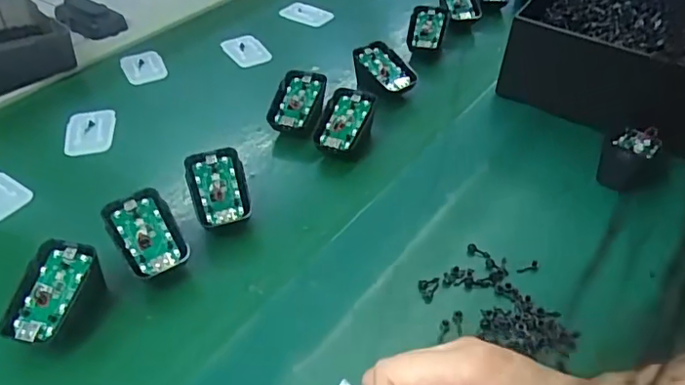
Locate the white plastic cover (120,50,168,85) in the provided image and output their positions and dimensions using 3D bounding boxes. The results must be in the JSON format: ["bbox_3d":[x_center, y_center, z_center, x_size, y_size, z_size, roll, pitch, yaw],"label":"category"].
[{"bbox_3d":[-0.229,-0.145,0.625,0.045,0.005,0.061,-24,54,-12],"label":"white plastic cover"}]

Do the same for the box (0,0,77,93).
[{"bbox_3d":[-0.386,-0.176,0.619,0.112,0.049,0.159,-24,48,-25],"label":"box"}]

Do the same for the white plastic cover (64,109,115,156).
[{"bbox_3d":[-0.249,-0.058,0.537,0.043,0.013,0.065,-8,43,-9],"label":"white plastic cover"}]

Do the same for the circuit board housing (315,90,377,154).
[{"bbox_3d":[0.005,-0.066,0.507,0.043,0.022,0.067,15,66,11],"label":"circuit board housing"}]

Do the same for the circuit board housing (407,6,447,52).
[{"bbox_3d":[0.100,-0.195,0.645,0.039,0.011,0.073,12,66,2],"label":"circuit board housing"}]

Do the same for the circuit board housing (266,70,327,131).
[{"bbox_3d":[-0.044,-0.090,0.530,0.045,0.011,0.069,12,64,10],"label":"circuit board housing"}]

